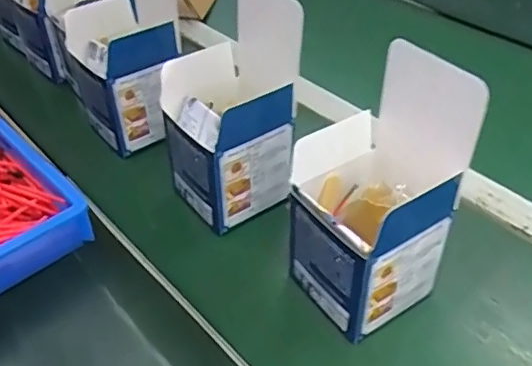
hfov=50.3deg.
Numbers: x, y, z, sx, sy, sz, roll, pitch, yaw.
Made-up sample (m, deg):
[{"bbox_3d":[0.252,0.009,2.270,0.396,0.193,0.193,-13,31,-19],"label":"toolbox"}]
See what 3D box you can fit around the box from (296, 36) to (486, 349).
[{"bbox_3d":[0.073,0.010,0.400,0.092,0.172,0.094,-25,44,-25],"label":"box"}]

